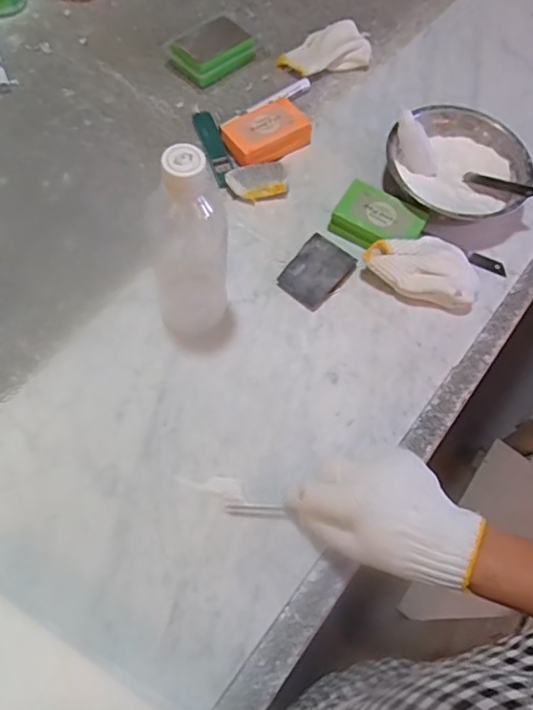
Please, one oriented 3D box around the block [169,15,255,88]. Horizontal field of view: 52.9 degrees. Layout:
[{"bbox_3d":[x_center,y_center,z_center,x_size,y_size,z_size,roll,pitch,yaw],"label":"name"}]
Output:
[{"bbox_3d":[-0.069,-0.391,0.691,0.066,0.036,0.102,37,69,13],"label":"block"}]

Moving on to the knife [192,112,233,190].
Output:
[{"bbox_3d":[-0.064,-0.250,0.644,0.024,0.015,0.123,-16,67,-10],"label":"knife"}]

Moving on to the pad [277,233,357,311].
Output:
[{"bbox_3d":[0.054,-0.089,0.568,0.056,0.014,0.079,36,68,12],"label":"pad"}]

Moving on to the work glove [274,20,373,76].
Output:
[{"bbox_3d":[0.079,-0.409,0.725,0.124,0.026,0.074,-22,69,-13],"label":"work glove"}]

